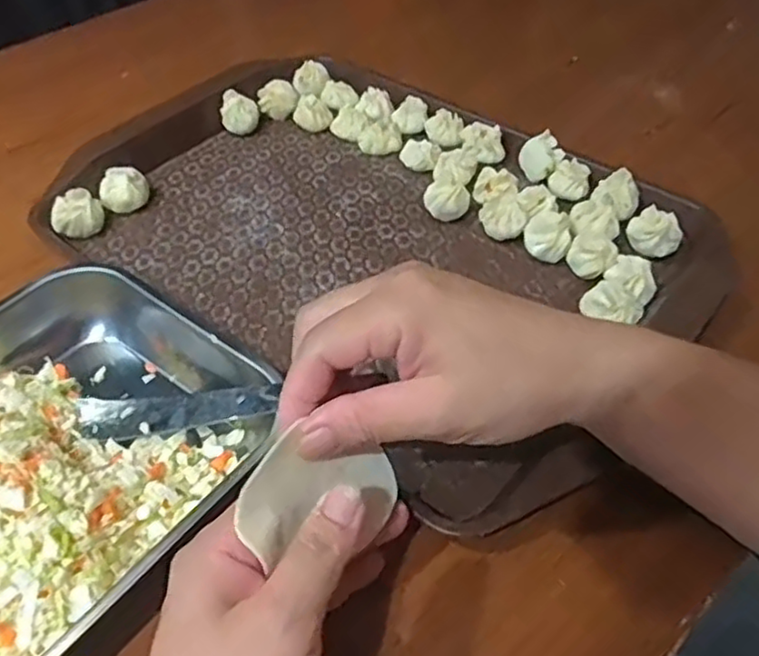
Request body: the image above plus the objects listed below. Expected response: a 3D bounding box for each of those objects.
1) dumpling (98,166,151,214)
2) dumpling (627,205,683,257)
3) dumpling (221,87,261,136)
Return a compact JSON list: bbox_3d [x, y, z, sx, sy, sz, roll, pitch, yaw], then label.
[{"bbox_3d":[-0.180,-0.098,0.478,0.030,0.020,0.025,-1,48,1],"label":"dumpling"},{"bbox_3d":[0.178,-0.062,0.436,0.026,0.021,0.028,-6,48,-4],"label":"dumpling"},{"bbox_3d":[-0.112,-0.173,0.541,0.030,0.023,0.027,-10,49,-7],"label":"dumpling"}]

